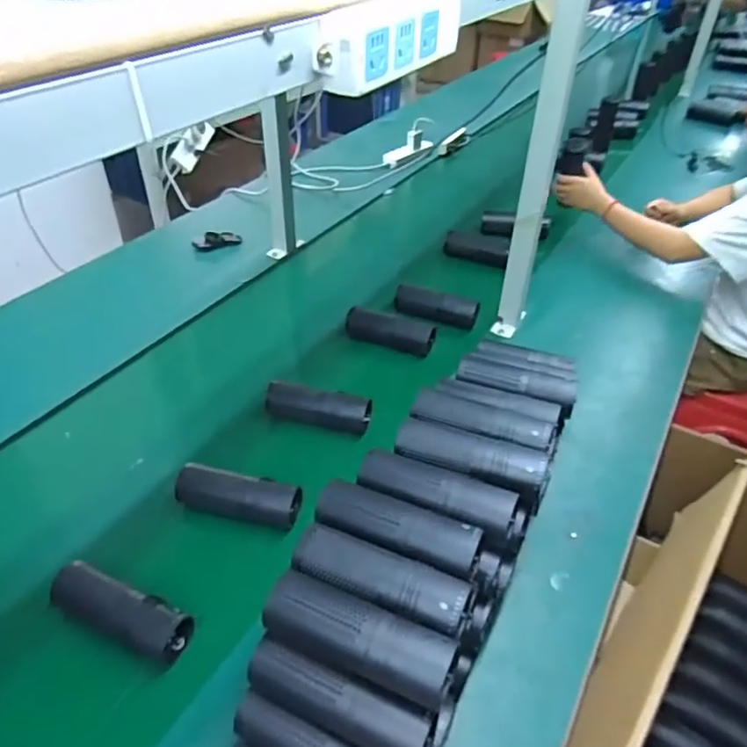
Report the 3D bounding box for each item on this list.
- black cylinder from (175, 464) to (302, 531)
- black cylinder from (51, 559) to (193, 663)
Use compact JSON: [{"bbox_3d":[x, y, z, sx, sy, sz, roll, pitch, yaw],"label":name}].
[{"bbox_3d":[-0.180,0.160,0.785,0.169,0.054,0.057,15,42,15],"label":"black cylinder"},{"bbox_3d":[-0.286,0.265,0.668,0.166,0.044,0.058,18,43,18],"label":"black cylinder"}]

